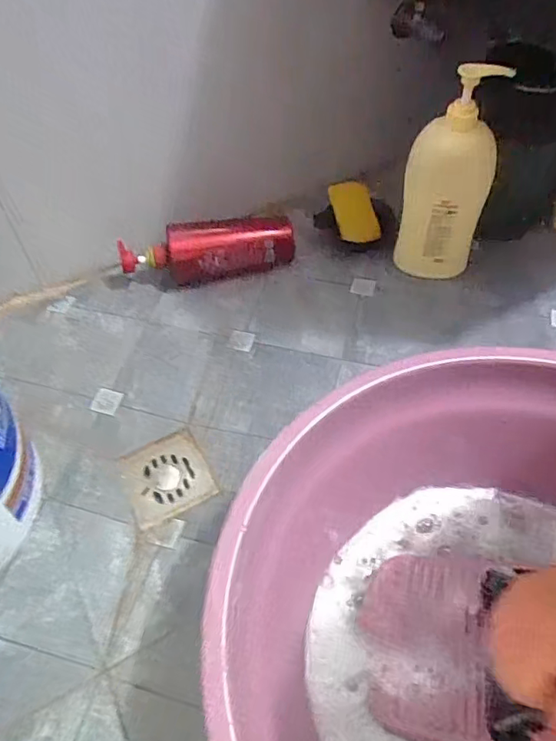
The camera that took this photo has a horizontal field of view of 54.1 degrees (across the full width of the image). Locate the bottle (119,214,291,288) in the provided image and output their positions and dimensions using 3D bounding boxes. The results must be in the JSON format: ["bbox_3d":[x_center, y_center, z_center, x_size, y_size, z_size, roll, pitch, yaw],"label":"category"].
[{"bbox_3d":[-0.103,-0.174,0.814,0.258,0.074,0.063,-9,52,-4],"label":"bottle"}]

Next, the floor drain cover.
[{"bbox_3d":[-0.131,0.125,0.642,0.092,0.005,0.101,-24,55,-15],"label":"floor drain cover"}]

